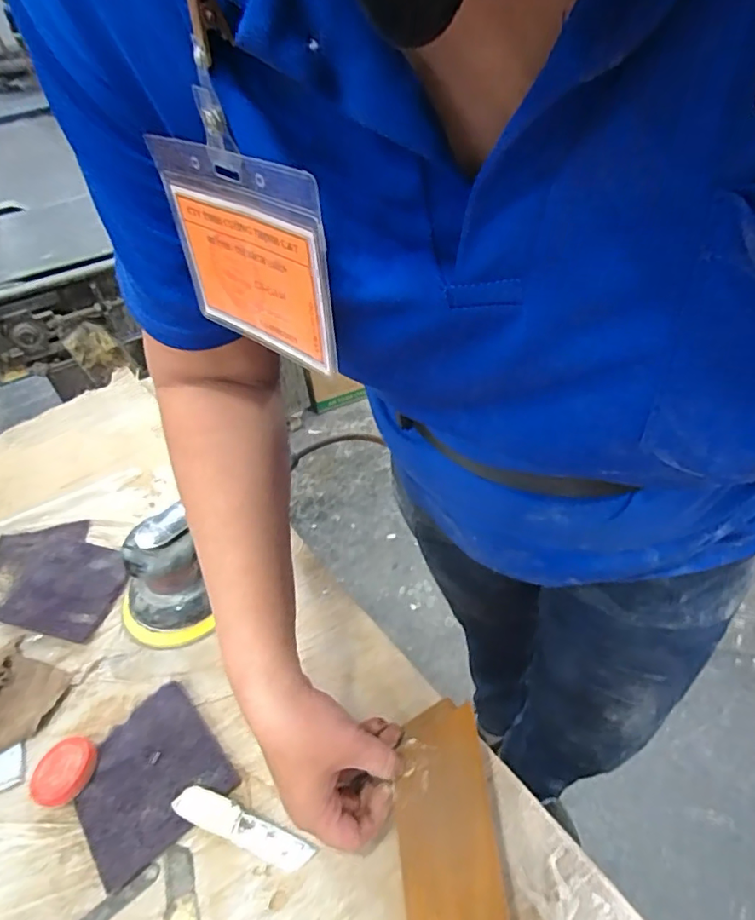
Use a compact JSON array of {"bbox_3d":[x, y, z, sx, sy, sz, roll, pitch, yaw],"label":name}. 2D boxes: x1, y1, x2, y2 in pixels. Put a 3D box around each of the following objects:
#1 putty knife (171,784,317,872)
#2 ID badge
[{"bbox_3d":[-0.095,0.258,0.375,0.102,0.007,0.021,20,49,9],"label":"putty knife"},{"bbox_3d":[-0.055,-0.086,0.227,0.098,0.081,0.005,28,54,33],"label":"ID badge"}]

